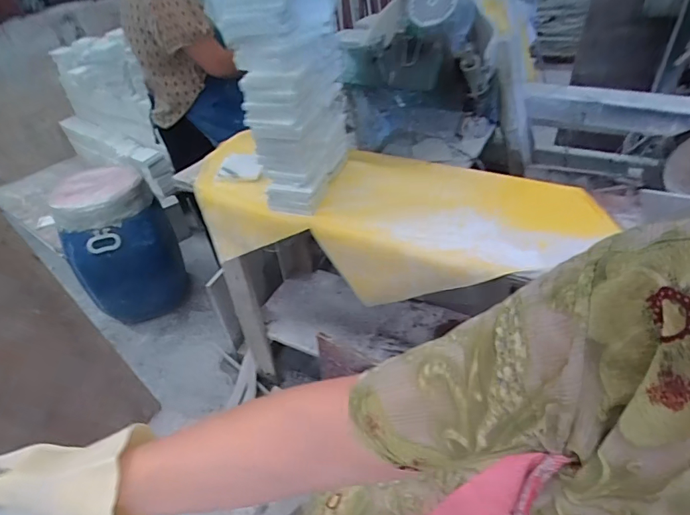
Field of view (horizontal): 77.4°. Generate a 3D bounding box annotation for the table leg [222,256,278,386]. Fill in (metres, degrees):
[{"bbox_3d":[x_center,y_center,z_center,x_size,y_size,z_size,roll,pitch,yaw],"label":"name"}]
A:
[{"bbox_3d":[-0.278,0.214,1.309,0.060,0.532,0.065,-21,42,-17],"label":"table leg"}]

